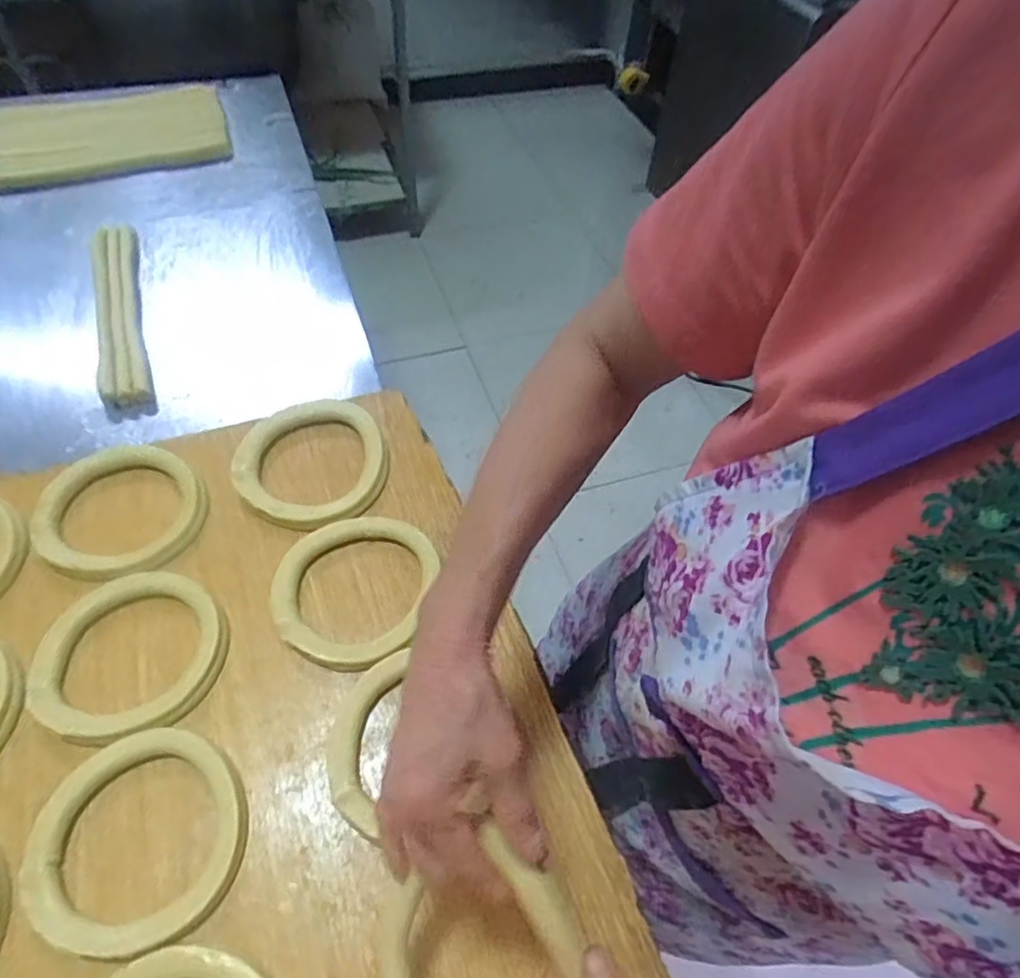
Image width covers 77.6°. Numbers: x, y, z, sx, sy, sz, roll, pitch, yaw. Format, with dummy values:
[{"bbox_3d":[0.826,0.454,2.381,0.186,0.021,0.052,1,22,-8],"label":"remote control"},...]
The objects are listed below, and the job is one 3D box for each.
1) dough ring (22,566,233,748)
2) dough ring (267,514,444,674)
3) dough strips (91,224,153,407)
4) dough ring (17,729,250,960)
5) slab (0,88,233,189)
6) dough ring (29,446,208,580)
[{"bbox_3d":[-0.314,0.132,0.523,0.143,0.014,0.140,2,54,-3],"label":"dough ring"},{"bbox_3d":[-0.140,0.087,0.561,0.130,0.019,0.140,2,54,-3],"label":"dough ring"},{"bbox_3d":[-0.476,-0.222,0.772,0.049,0.022,0.343,-17,57,-16],"label":"dough strips"},{"bbox_3d":[-0.259,0.243,0.447,0.142,0.014,0.137,2,54,-3],"label":"dough ring"},{"bbox_3d":[-0.633,-0.561,0.998,0.352,0.038,0.203,-14,56,-14],"label":"slab"},{"bbox_3d":[-0.363,0.020,0.591,0.144,0.025,0.129,-12,56,-13],"label":"dough ring"}]

